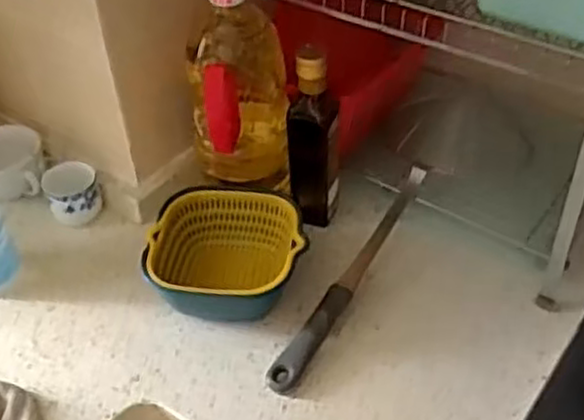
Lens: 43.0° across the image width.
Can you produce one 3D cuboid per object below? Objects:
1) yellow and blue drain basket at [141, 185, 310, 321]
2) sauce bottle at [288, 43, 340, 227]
[{"bbox_3d":[-0.064,0.044,0.793,0.158,0.073,0.148,5,44,8],"label":"yellow and blue drain basket"},{"bbox_3d":[0.023,-0.077,0.802,0.053,0.213,0.046,-1,43,1],"label":"sauce bottle"}]

